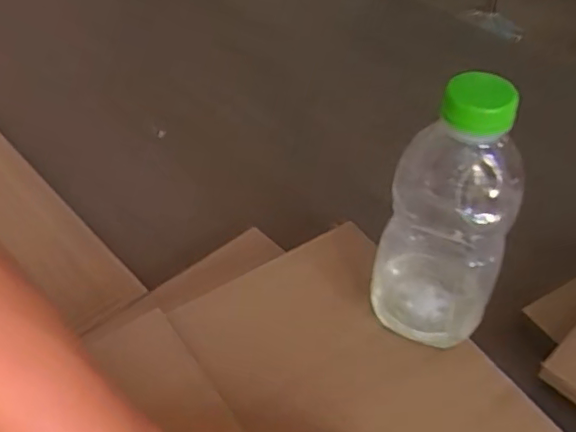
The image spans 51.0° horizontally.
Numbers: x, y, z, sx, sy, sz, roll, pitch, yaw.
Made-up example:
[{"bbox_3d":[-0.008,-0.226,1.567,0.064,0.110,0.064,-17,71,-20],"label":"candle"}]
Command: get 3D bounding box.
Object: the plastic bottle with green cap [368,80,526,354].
[{"bbox_3d":[0.113,0.003,0.428,0.085,0.221,0.074,18,50,17],"label":"plastic bottle with green cap"}]

